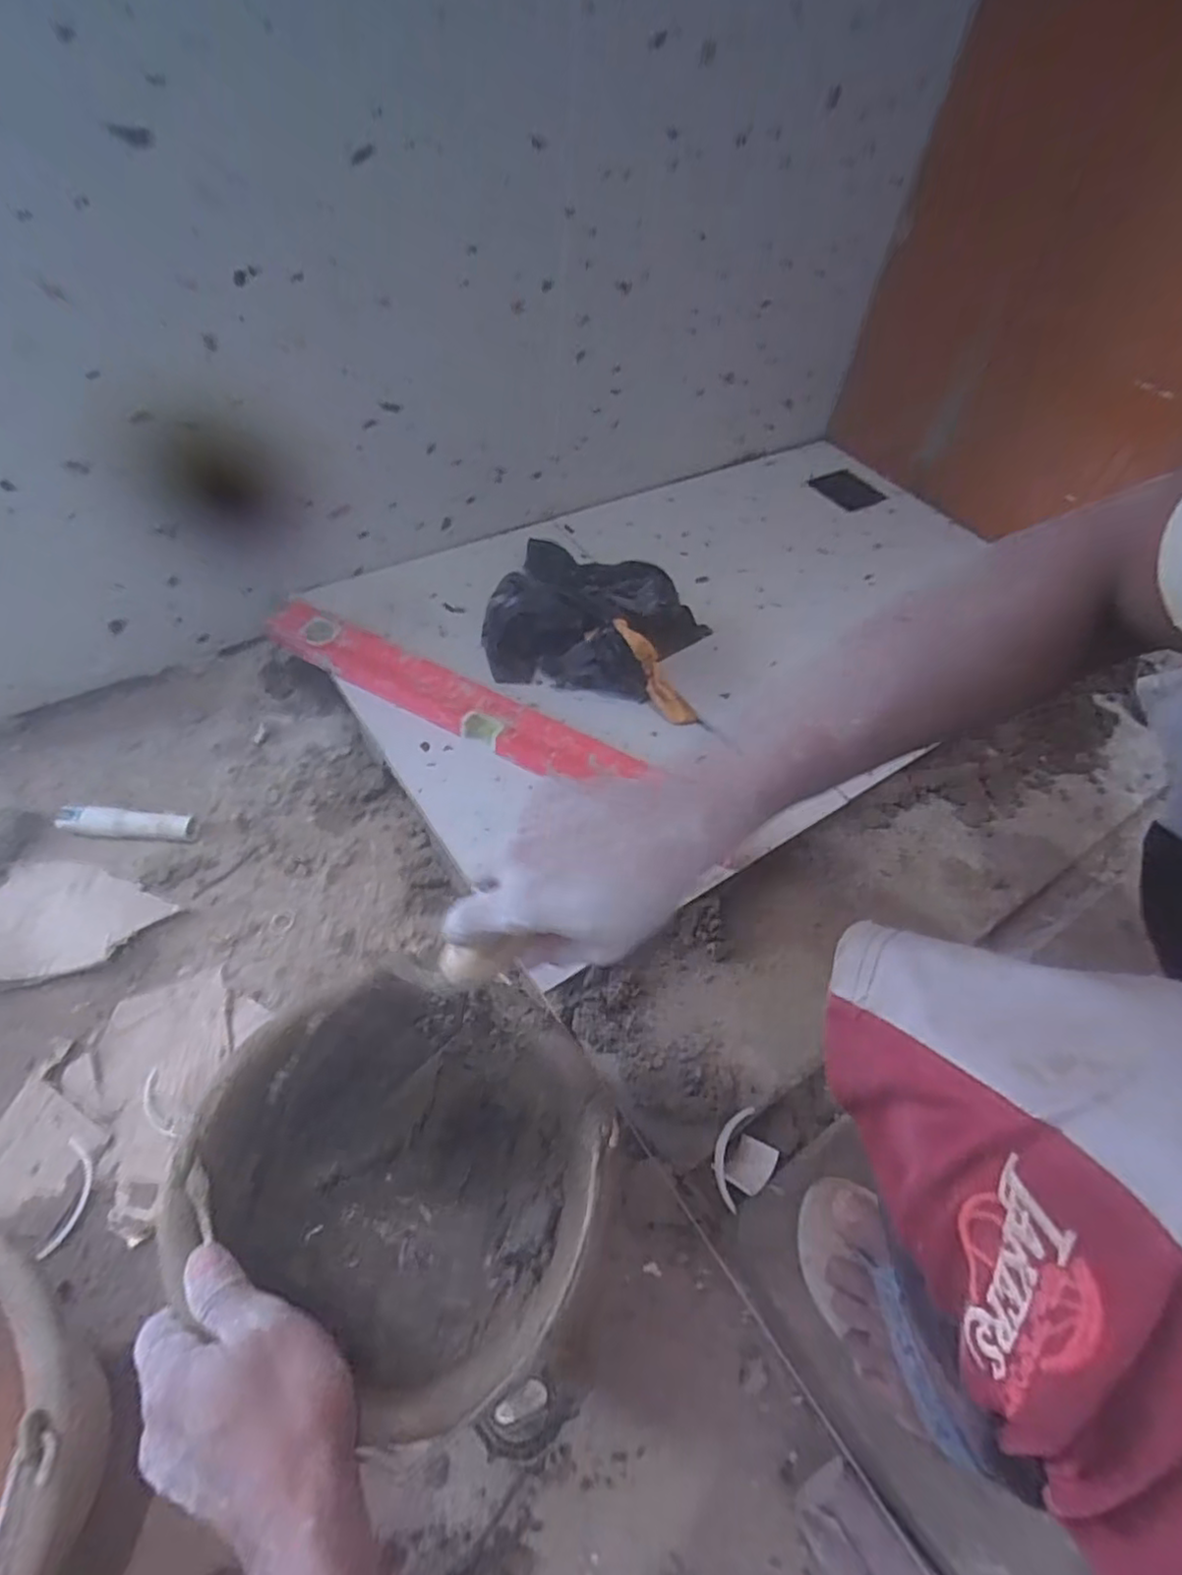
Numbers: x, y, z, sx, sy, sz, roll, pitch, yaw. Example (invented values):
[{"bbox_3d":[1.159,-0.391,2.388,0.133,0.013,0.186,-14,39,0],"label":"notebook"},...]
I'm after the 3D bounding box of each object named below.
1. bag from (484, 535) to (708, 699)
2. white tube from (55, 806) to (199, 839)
[{"bbox_3d":[0.009,-0.222,0.866,0.248,0.051,0.263,16,53,7],"label":"bag"},{"bbox_3d":[-0.481,0.038,0.719,0.130,0.027,0.026,6,53,-1],"label":"white tube"}]

